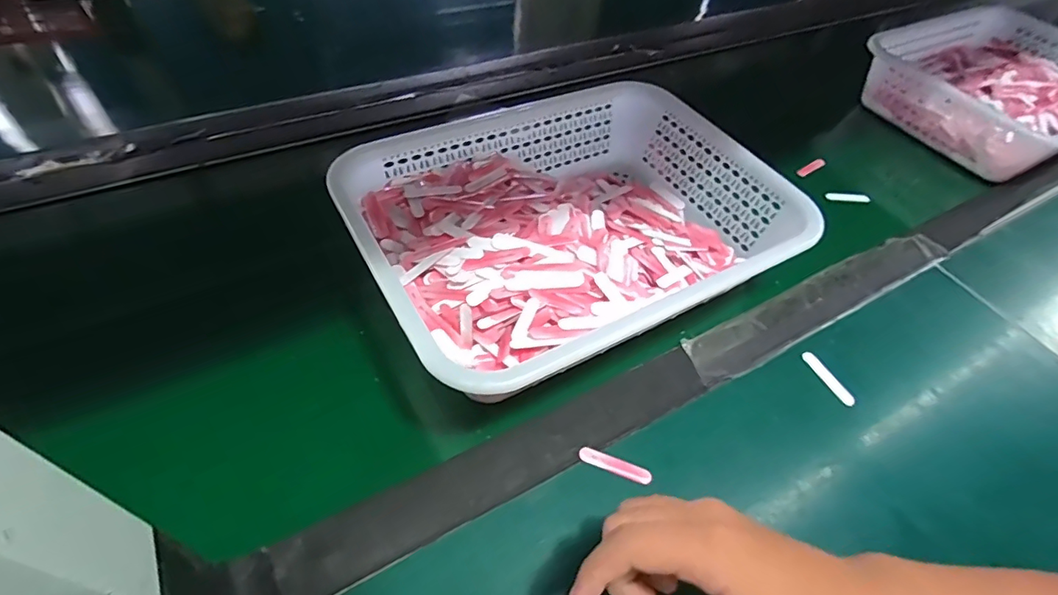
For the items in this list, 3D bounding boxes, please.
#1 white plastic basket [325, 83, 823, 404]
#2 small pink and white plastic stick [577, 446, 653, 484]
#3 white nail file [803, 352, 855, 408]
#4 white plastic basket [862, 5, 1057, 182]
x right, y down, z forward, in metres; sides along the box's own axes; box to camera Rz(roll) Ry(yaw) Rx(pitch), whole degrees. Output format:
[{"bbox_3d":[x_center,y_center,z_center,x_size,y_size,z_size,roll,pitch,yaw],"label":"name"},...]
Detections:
[{"bbox_3d":[0.037,-0.064,0.454,0.349,0.080,0.247,-22,57,-22],"label":"white plastic basket"},{"bbox_3d":[0.060,0.117,0.358,0.051,0.004,0.011,18,52,8],"label":"small pink and white plastic stick"},{"bbox_3d":[0.246,0.066,0.422,0.010,0.005,0.053,-18,55,-19],"label":"white nail file"},{"bbox_3d":[0.647,-0.294,0.711,0.340,0.075,0.289,-27,59,-25],"label":"white plastic basket"}]

